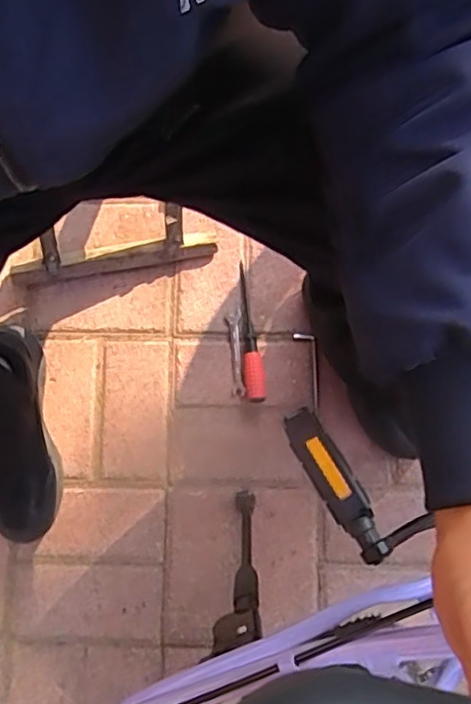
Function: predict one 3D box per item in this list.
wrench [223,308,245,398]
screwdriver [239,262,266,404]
[{"bbox_3d":[0.001,0.001,0.864,0.023,0.011,0.121,-5,77,1],"label":"wrench"},{"bbox_3d":[0.020,-0.027,0.869,0.029,0.020,0.195,-5,77,1],"label":"screwdriver"}]

